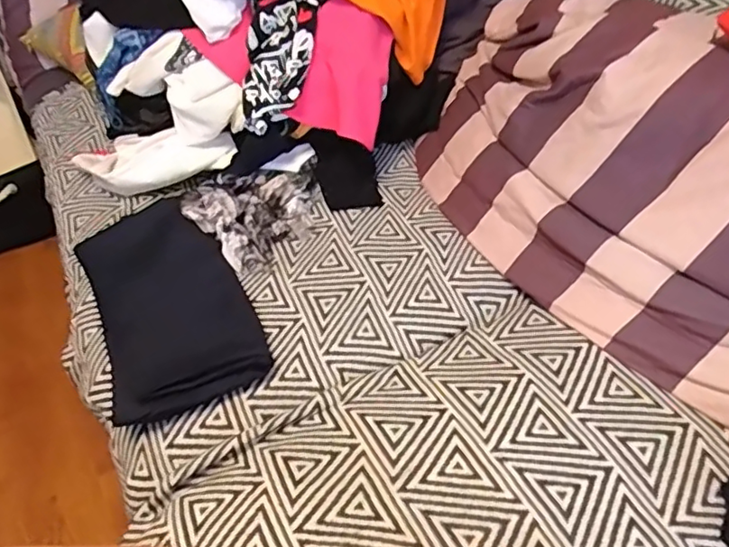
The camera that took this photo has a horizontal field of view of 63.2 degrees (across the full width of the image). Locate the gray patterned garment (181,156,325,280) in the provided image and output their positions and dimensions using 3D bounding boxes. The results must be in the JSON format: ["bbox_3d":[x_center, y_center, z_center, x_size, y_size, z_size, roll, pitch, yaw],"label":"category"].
[{"bbox_3d":[-0.169,-0.116,0.998,0.173,0.094,0.254,22,45,22],"label":"gray patterned garment"}]

